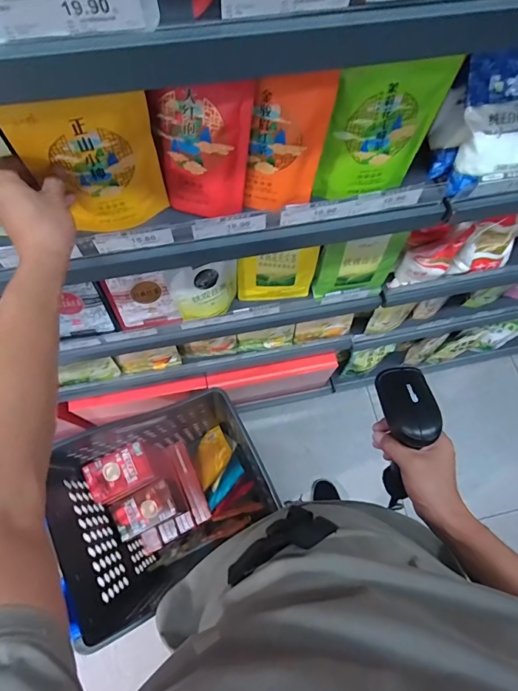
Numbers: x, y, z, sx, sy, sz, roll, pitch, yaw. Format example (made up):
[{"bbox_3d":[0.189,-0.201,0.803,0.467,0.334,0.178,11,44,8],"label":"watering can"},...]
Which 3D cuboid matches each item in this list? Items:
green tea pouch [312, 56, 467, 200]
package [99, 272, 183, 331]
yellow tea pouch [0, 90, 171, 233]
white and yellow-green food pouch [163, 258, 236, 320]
[{"bbox_3d":[0.150,-0.255,0.507,0.133,0.180,0.027,-8,70,-5],"label":"green tea pouch"},{"bbox_3d":[-0.218,-0.078,0.770,0.116,0.145,0.044,-8,70,-5],"label":"package"},{"bbox_3d":[-0.183,-0.202,0.474,0.138,0.169,0.029,-18,72,-8],"label":"yellow tea pouch"},{"bbox_3d":[-0.095,-0.103,0.767,0.131,0.148,0.043,-23,72,-10],"label":"white and yellow-green food pouch"}]

